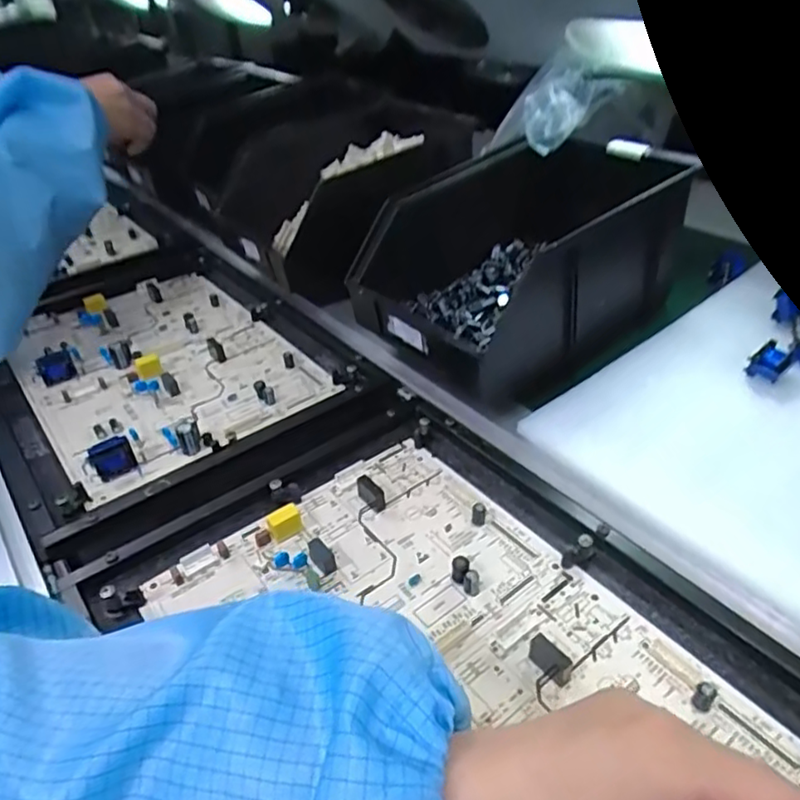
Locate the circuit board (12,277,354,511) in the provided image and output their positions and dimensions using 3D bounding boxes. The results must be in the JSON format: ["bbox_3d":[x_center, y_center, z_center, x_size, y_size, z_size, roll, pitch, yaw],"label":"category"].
[{"bbox_3d":[-0.209,-0.036,0.541,0.199,0.022,0.285,-28,43,-28],"label":"circuit board"}]

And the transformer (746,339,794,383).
[{"bbox_3d":[0.252,-0.026,0.427,0.026,0.021,0.019,-28,43,-32],"label":"transformer"}]

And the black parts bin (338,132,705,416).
[{"bbox_3d":[0.083,-0.101,0.493,0.213,0.137,0.166,-28,43,-28],"label":"black parts bin"}]

